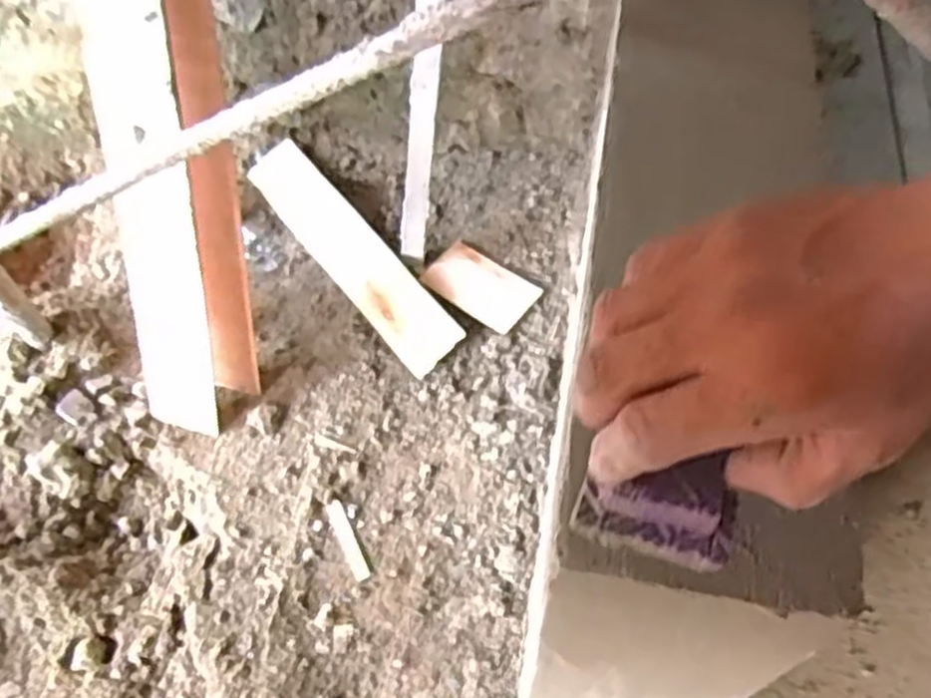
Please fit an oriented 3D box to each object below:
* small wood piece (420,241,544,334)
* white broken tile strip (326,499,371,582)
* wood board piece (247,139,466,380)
[{"bbox_3d":[0.028,-0.106,1.270,0.178,0.010,0.100,33,64,22],"label":"small wood piece"},{"bbox_3d":[-0.161,0.259,1.070,0.022,0.005,0.120,-23,58,-12],"label":"white broken tile strip"},{"bbox_3d":[-0.194,-0.161,1.312,0.112,0.029,0.502,-45,67,6],"label":"wood board piece"}]

